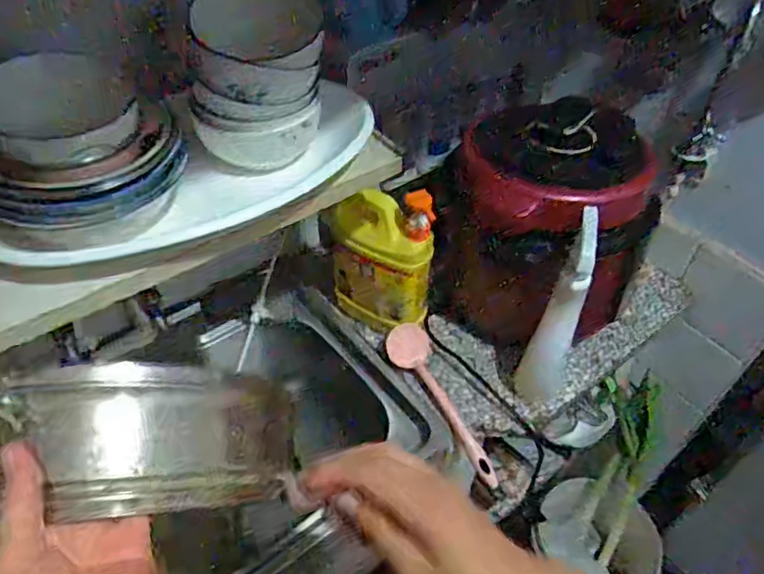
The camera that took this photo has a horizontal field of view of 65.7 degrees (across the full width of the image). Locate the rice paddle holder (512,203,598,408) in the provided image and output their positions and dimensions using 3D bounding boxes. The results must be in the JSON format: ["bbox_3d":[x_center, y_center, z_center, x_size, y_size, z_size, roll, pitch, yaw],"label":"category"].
[{"bbox_3d":[0.221,0.041,0.723,0.053,0.299,0.052,31,52,24],"label":"rice paddle holder"}]

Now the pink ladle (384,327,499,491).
[{"bbox_3d":[0.082,0.157,0.802,0.055,0.028,0.242,-21,66,-22],"label":"pink ladle"}]

